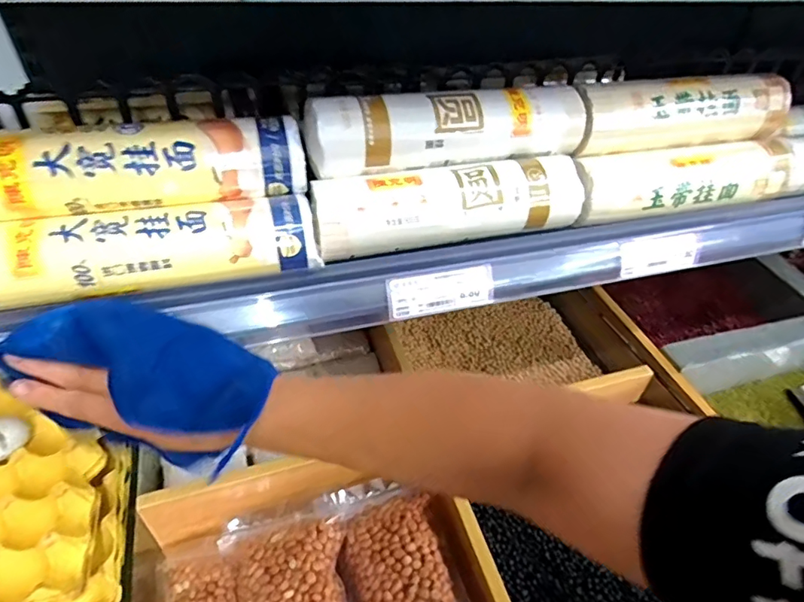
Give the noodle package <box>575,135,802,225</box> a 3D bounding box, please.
[{"bbox_3d":[0.281,-0.124,0.498,0.250,0.047,0.057,-11,45,-16],"label":"noodle package"}]

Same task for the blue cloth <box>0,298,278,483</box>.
[{"bbox_3d":[-0.180,0.044,0.349,0.172,0.055,0.098,10,43,7],"label":"blue cloth"}]

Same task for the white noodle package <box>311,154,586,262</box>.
[{"bbox_3d":[0.047,-0.085,0.434,0.245,0.052,0.054,-12,45,-16],"label":"white noodle package"}]

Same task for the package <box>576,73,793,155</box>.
[{"bbox_3d":[0.284,-0.186,0.493,0.243,0.058,0.044,-7,44,-12],"label":"package"}]

